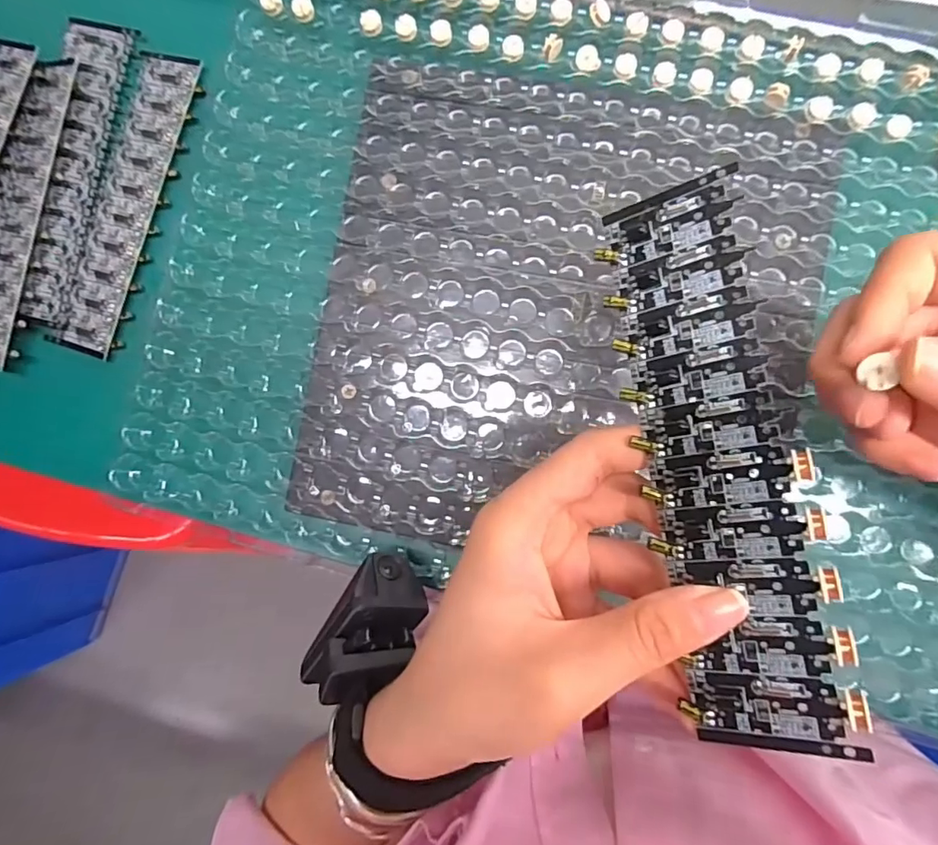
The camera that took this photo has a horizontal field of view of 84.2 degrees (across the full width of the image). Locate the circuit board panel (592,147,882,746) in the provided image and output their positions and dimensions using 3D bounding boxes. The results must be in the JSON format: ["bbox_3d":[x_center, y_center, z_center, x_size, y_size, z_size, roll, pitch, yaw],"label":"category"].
[{"bbox_3d":[0.074,0.009,0.153,0.042,0.004,0.162,-13,81,31],"label":"circuit board panel"}]

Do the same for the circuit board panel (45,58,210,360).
[{"bbox_3d":[-0.181,-0.117,0.276,0.039,0.005,0.163,16,88,5],"label":"circuit board panel"}]

